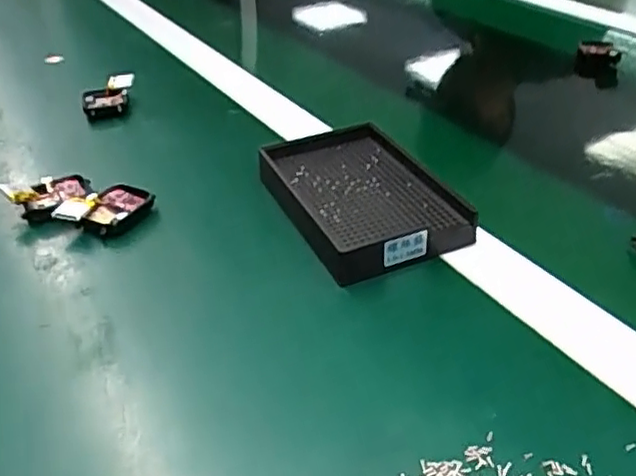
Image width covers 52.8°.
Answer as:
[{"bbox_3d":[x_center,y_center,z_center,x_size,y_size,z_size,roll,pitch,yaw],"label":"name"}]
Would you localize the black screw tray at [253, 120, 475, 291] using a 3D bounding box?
[{"bbox_3d":[0.026,-0.029,0.418,0.098,0.026,0.140,-15,37,-15],"label":"black screw tray"}]

